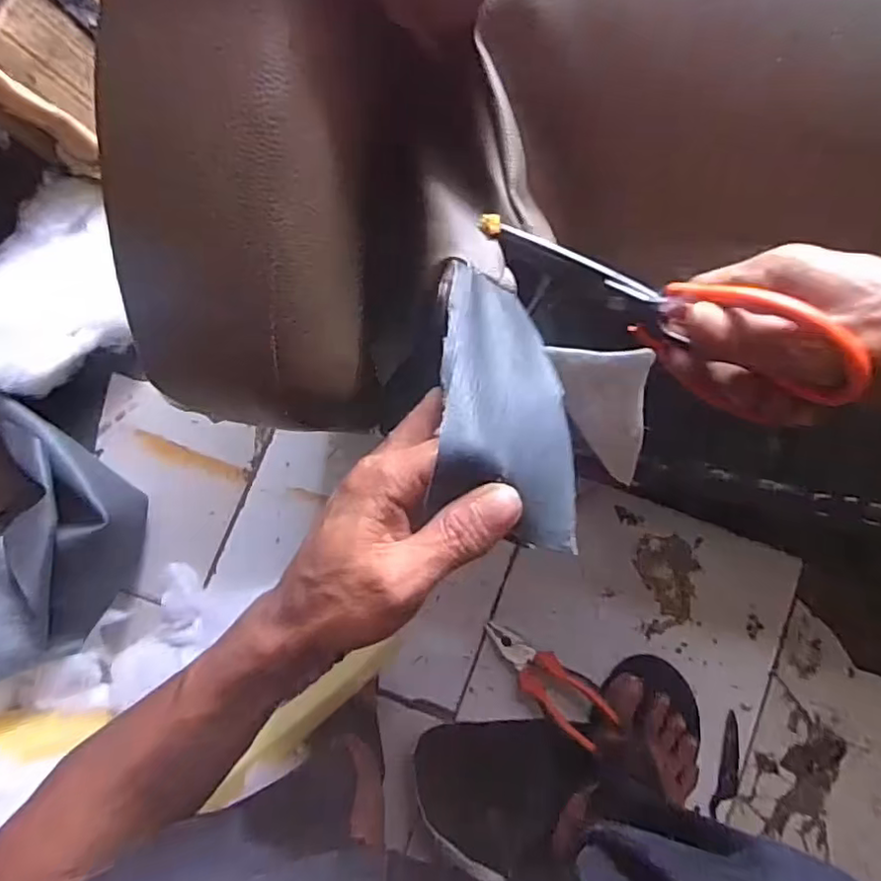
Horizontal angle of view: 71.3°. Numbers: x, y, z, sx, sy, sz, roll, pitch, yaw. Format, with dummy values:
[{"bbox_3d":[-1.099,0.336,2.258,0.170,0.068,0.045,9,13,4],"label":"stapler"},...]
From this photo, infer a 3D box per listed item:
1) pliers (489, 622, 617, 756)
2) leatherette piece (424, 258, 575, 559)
[{"bbox_3d":[0.107,0.242,0.626,0.150,0.016,0.046,42,85,20],"label":"pliers"},{"bbox_3d":[0.025,-0.021,0.286,0.064,0.026,0.142,-6,64,-1],"label":"leatherette piece"}]

